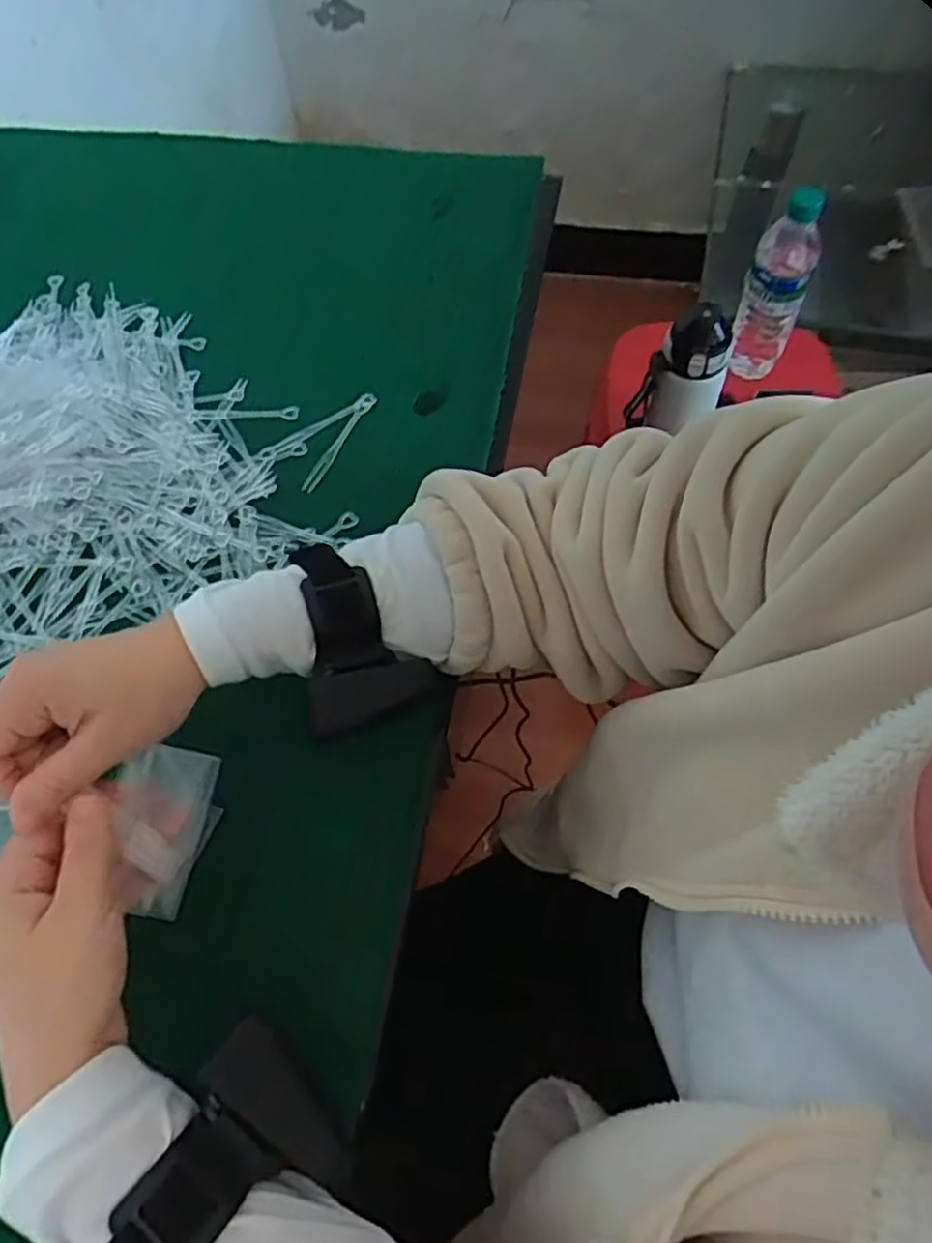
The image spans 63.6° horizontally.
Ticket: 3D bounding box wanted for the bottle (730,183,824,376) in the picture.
[{"bbox_3d":[0.351,-0.376,0.854,0.064,0.223,0.075,24,66,15],"label":"bottle"}]

